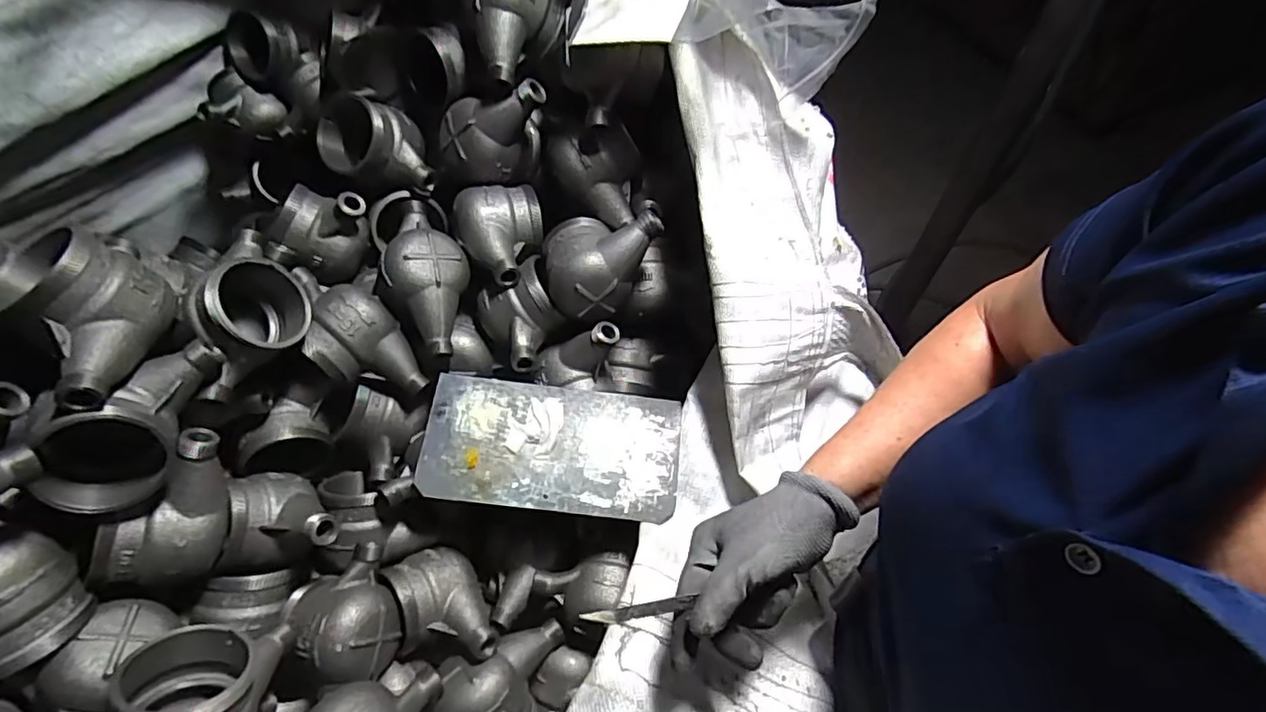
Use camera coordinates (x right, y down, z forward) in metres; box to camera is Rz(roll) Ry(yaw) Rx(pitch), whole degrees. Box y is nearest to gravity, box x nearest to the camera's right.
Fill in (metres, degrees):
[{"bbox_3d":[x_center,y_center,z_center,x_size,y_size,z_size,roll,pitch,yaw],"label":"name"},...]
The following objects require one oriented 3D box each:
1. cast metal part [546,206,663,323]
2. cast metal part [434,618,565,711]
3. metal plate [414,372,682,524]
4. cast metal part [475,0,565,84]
[{"bbox_3d":[-0.028,-0.092,0.586,0.115,0.075,0.091,-5,59,0],"label":"cast metal part"},{"bbox_3d":[-0.127,0.296,0.541,0.086,0.072,0.127,13,60,11],"label":"cast metal part"},{"bbox_3d":[-0.074,0.084,0.561,0.232,0.006,0.119,7,66,-3],"label":"metal plate"},{"bbox_3d":[-0.115,-0.315,0.567,0.065,0.085,0.106,29,109,31],"label":"cast metal part"}]

